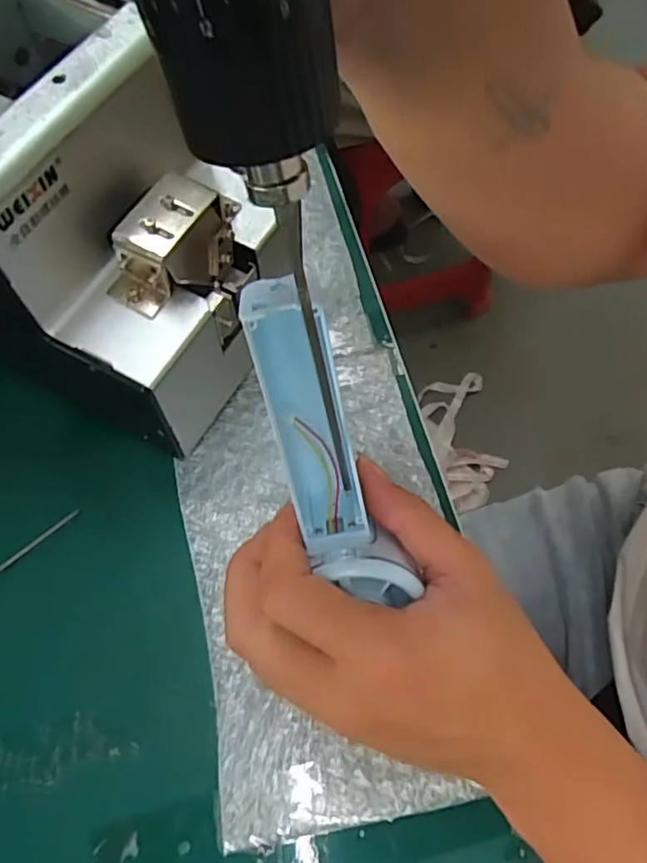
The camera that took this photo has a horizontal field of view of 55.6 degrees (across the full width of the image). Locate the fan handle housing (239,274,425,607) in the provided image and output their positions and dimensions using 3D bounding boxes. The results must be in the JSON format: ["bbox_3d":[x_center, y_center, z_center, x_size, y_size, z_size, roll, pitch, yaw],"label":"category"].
[{"bbox_3d":[-0.002,0.004,0.236,0.032,0.026,0.126,-19,89,-8],"label":"fan handle housing"}]

